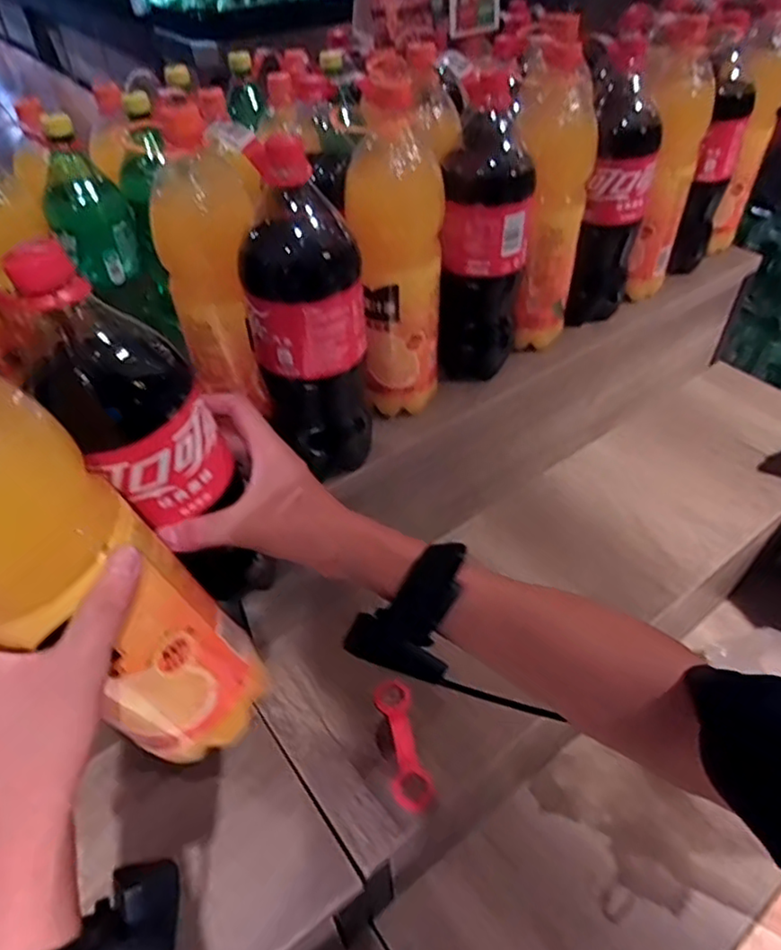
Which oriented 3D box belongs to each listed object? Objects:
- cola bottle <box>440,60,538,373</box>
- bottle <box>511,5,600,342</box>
[{"bbox_3d":[0.108,-0.260,0.716,0.095,0.305,0.097,6,45,8],"label":"cola bottle"},{"bbox_3d":[0.185,-0.319,0.745,0.089,0.329,0.109,4,45,6],"label":"bottle"}]

